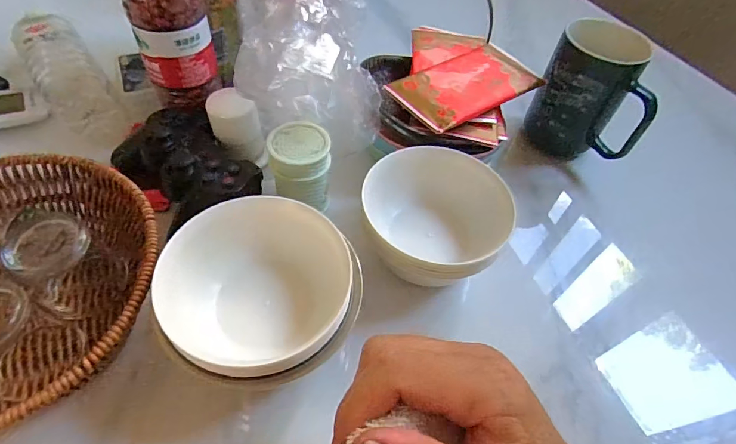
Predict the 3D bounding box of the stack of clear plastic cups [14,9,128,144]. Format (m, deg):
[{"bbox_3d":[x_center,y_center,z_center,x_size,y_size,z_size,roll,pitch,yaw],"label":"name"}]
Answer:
[{"bbox_3d":[-0.306,-0.152,0.419,0.056,0.043,0.189,-30,61,-25],"label":"stack of clear plastic cups"}]

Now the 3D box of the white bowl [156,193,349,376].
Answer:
[{"bbox_3d":[-0.068,0.039,0.274,0.111,0.055,0.107,3,52,-4],"label":"white bowl"}]

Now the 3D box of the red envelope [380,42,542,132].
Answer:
[{"bbox_3d":[0.096,-0.132,0.389,0.150,0.009,0.077,-30,61,-25],"label":"red envelope"}]

